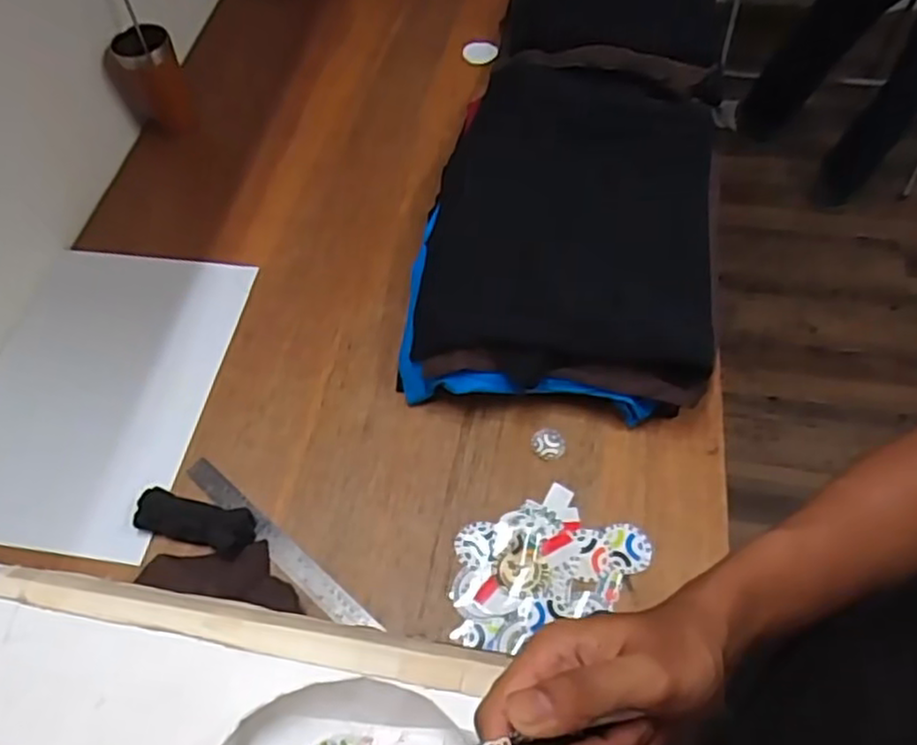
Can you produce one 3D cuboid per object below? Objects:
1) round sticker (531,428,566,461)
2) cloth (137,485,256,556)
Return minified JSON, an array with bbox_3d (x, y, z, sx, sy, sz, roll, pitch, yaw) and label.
[{"bbox_3d":[0.103,0.082,0.798,0.039,0.004,0.037,1,66,-2],"label":"round sticker"},{"bbox_3d":[-0.284,0.160,0.754,0.126,0.024,0.046,11,59,10],"label":"cloth"}]

